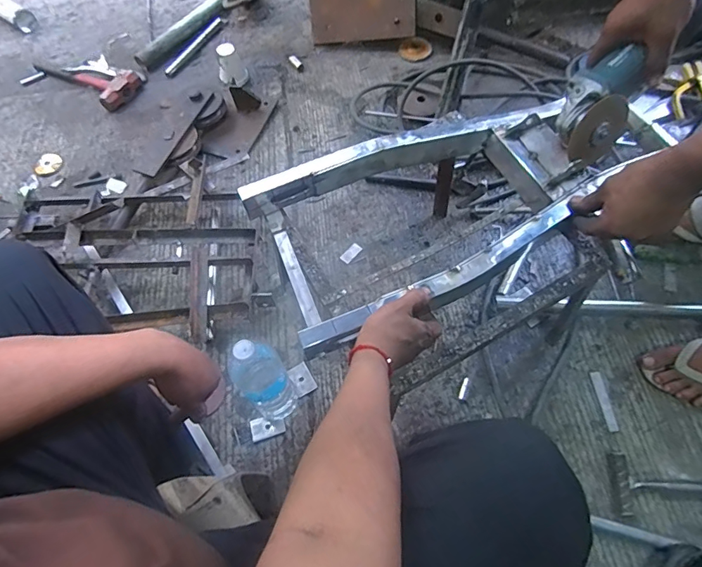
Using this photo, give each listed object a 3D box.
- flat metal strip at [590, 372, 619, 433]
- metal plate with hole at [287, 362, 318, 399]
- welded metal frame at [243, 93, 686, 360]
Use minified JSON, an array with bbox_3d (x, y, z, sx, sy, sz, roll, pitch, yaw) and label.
[{"bbox_3d":[0.461,0.214,0.813,0.020,0.004,0.108,-3,60,-3],"label":"flat metal strip"},{"bbox_3d":[-0.094,0.186,0.863,0.039,0.005,0.060,-28,65,-11],"label":"metal plate with hole"},{"bbox_3d":[0.175,-0.136,0.657,0.618,0.066,0.275,-23,67,-8],"label":"welded metal frame"}]

